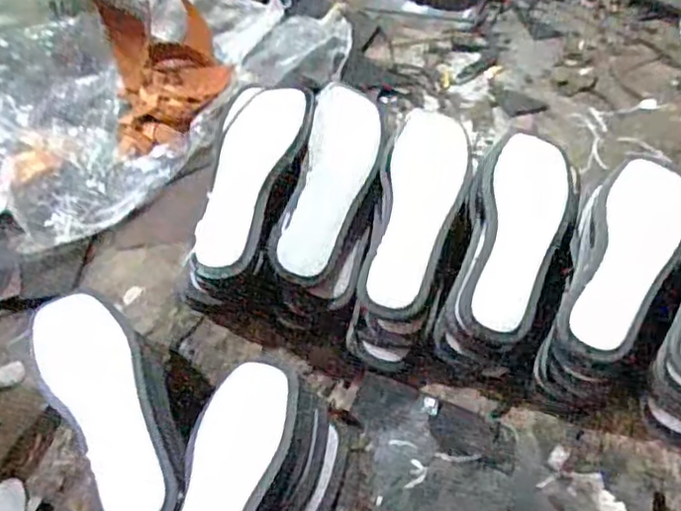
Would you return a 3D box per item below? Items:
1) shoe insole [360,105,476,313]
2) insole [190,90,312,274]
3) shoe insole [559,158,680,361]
[{"bbox_3d":[0.079,-0.053,0.638,0.081,0.020,0.250,11,55,8],"label":"shoe insole"},{"bbox_3d":[-0.087,-0.080,0.617,0.074,0.014,0.214,11,64,14],"label":"insole"},{"bbox_3d":[0.267,-0.007,0.595,0.077,0.013,0.230,26,58,18],"label":"shoe insole"}]

